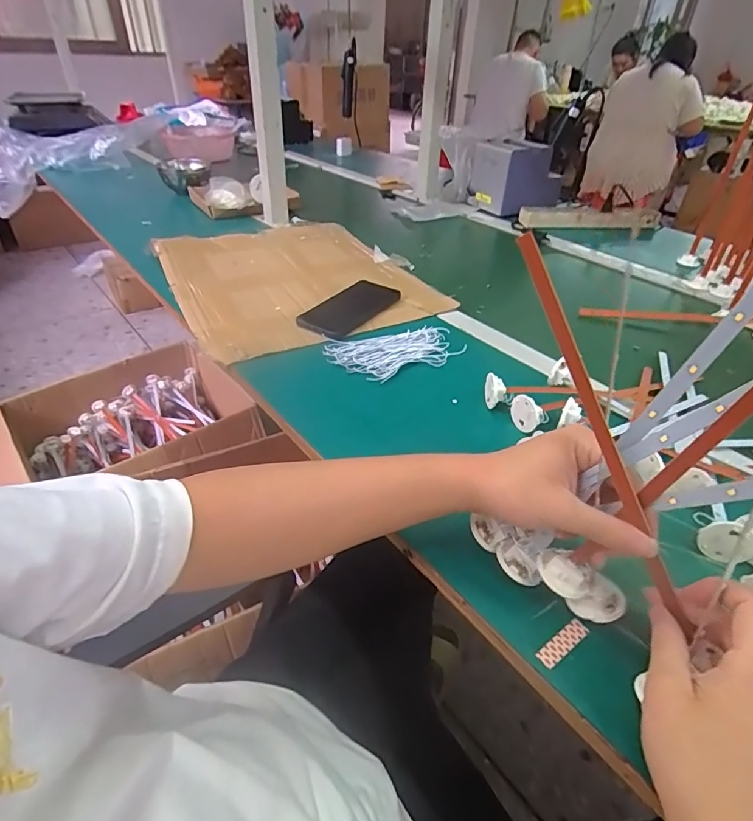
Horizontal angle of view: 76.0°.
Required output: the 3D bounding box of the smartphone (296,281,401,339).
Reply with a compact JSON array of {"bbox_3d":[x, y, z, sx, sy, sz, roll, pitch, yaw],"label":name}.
[{"bbox_3d":[-0.038,-0.152,0.705,0.084,0.011,0.164,25,42,27],"label":"smartphone"}]

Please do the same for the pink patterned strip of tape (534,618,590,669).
[{"bbox_3d":[0.128,0.159,0.331,0.044,0.004,0.013,-23,44,-30],"label":"pink patterned strip of tape"}]

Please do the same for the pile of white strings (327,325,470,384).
[{"bbox_3d":[0.025,-0.078,0.624,0.173,0.015,0.102,-14,40,-20],"label":"pile of white strings"}]

